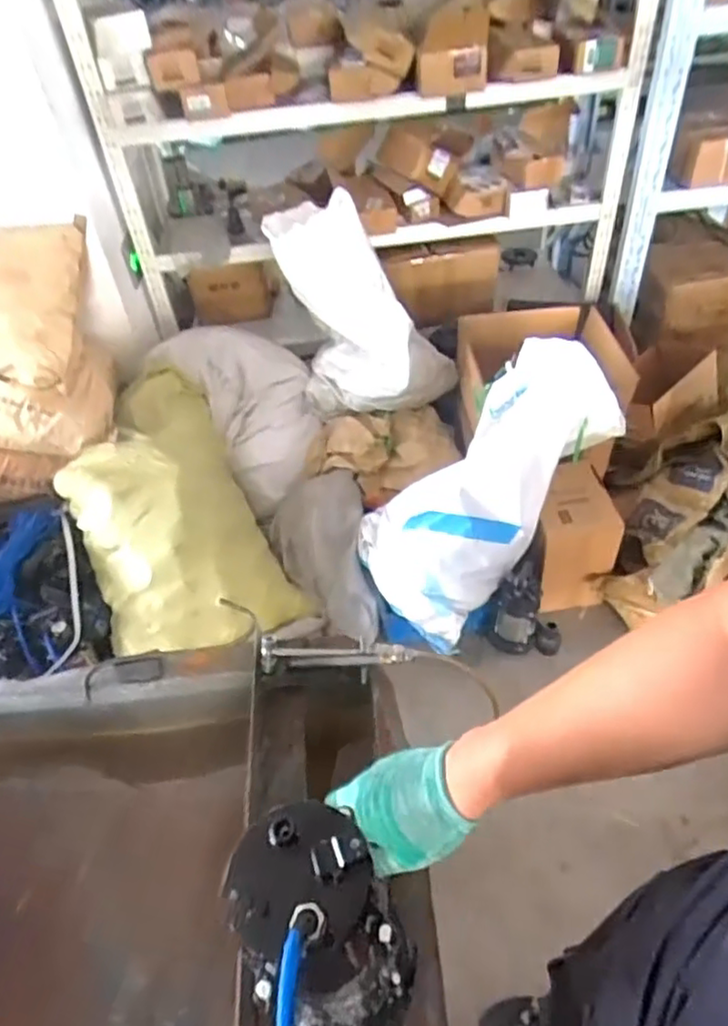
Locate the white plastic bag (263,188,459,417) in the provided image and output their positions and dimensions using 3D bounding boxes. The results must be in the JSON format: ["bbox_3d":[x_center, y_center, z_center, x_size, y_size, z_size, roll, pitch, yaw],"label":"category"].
[{"bbox_3d":[0.024,-0.544,1.748,0.467,0.599,0.227,-16,47,-10],"label":"white plastic bag"}]

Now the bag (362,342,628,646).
[{"bbox_3d":[0.242,-0.076,1.500,0.359,0.206,0.701,41,99,36],"label":"bag"}]

